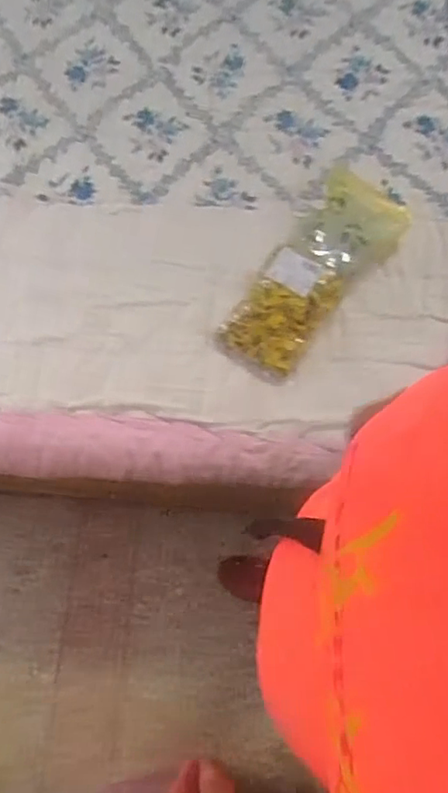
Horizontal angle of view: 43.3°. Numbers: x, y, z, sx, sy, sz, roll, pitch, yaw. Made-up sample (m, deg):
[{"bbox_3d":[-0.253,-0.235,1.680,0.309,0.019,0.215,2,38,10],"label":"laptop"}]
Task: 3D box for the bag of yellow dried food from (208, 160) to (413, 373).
[{"bbox_3d":[0.159,-0.231,0.988,0.174,0.092,0.416,33,72,13],"label":"bag of yellow dried food"}]

